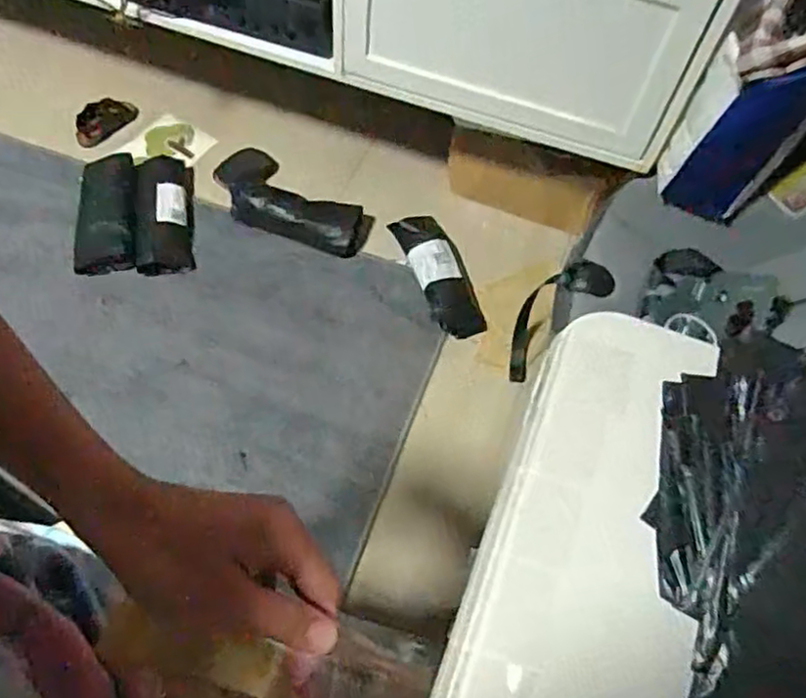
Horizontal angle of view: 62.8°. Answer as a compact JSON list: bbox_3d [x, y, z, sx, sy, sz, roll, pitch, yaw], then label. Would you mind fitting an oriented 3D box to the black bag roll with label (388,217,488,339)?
[{"bbox_3d":[0.074,-0.158,1.335,0.103,0.057,0.306,-18,62,-15],"label":"black bag roll with label"}]

